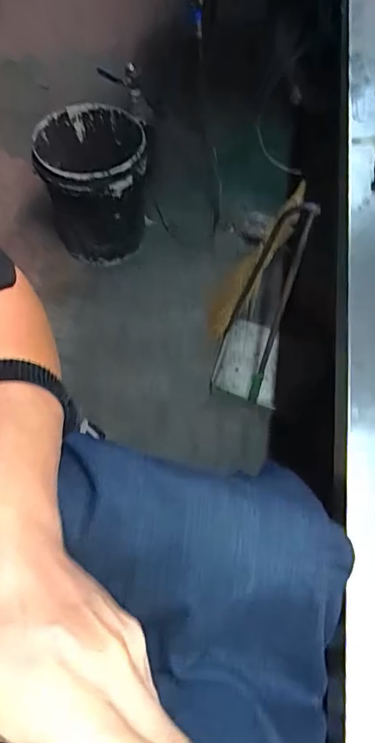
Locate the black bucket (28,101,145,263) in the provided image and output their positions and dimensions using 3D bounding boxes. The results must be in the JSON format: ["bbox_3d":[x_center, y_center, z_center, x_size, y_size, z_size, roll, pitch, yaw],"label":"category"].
[{"bbox_3d":[-0.265,-0.533,1.413,0.282,0.351,0.280,0,61,0],"label":"black bucket"}]

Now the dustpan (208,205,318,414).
[{"bbox_3d":[0.172,-0.148,1.144,0.175,0.559,0.278,10,62,6],"label":"dustpan"}]

